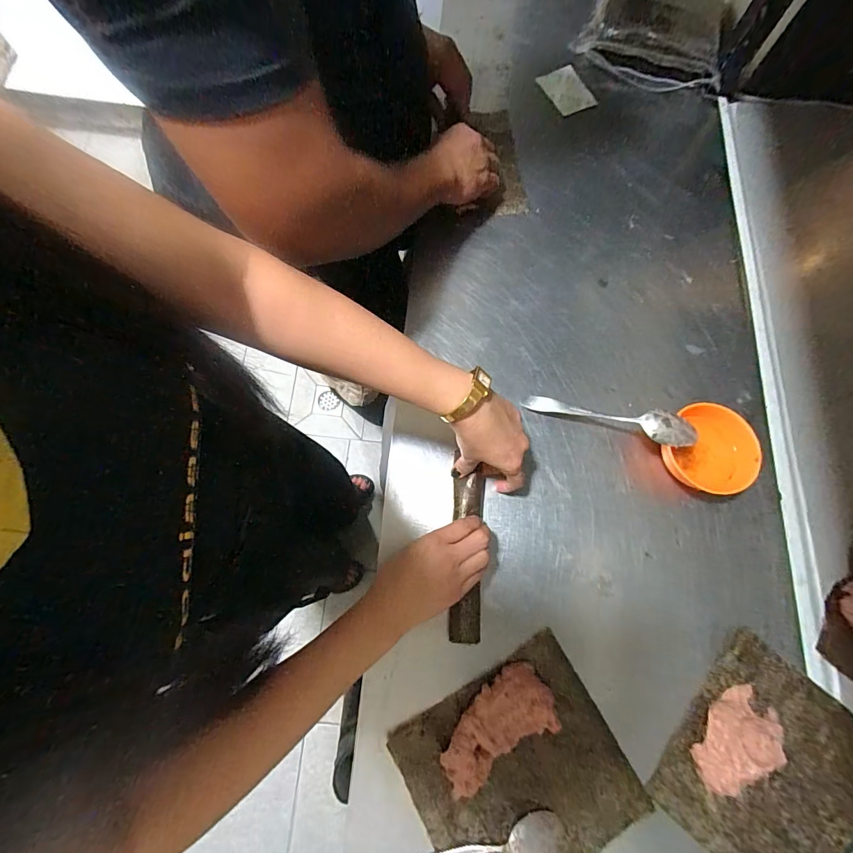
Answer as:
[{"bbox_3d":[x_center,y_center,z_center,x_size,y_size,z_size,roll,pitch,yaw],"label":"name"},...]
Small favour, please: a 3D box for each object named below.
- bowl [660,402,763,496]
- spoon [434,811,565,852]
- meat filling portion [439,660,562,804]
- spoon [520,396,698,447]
[{"bbox_3d":[0.334,0.030,0.487,0.107,0.051,0.093,40,75,8],"label":"bowl"},{"bbox_3d":[0.048,0.395,0.383,0.169,0.016,0.040,-2,73,-4],"label":"spoon"},{"bbox_3d":[0.068,0.300,0.409,0.126,0.024,0.063,-33,78,-12],"label":"meat filling portion"},{"bbox_3d":[0.216,-0.007,0.495,0.196,0.018,0.036,10,73,18],"label":"spoon"}]

